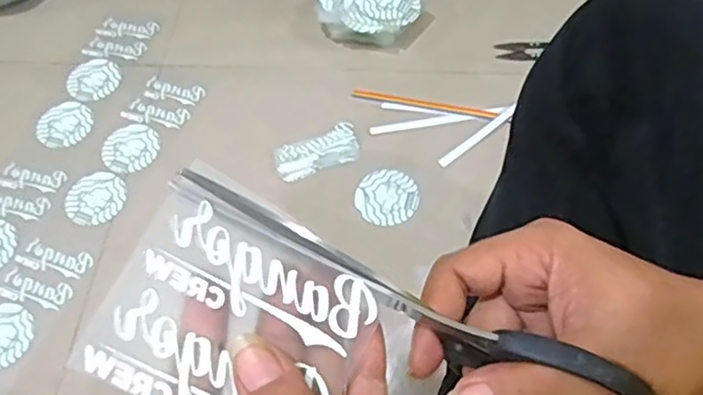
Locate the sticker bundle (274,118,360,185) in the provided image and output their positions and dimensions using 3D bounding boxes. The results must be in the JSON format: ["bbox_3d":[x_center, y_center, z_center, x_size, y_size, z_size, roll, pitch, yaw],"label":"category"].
[{"bbox_3d":[-0.039,-0.051,0.735,0.097,0.007,0.053,-20,61,-8],"label":"sticker bundle"}]

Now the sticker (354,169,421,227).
[{"bbox_3d":[0.039,-0.001,0.701,0.068,0.004,0.068,-2,60,3],"label":"sticker"}]

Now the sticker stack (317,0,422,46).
[{"bbox_3d":[0.022,-0.231,0.810,0.125,0.056,0.088,4,61,6],"label":"sticker stack"}]

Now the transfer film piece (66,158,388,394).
[{"bbox_3d":[-0.039,0.043,0.235,0.088,0.007,0.081,32,70,-10],"label":"transfer film piece"}]

